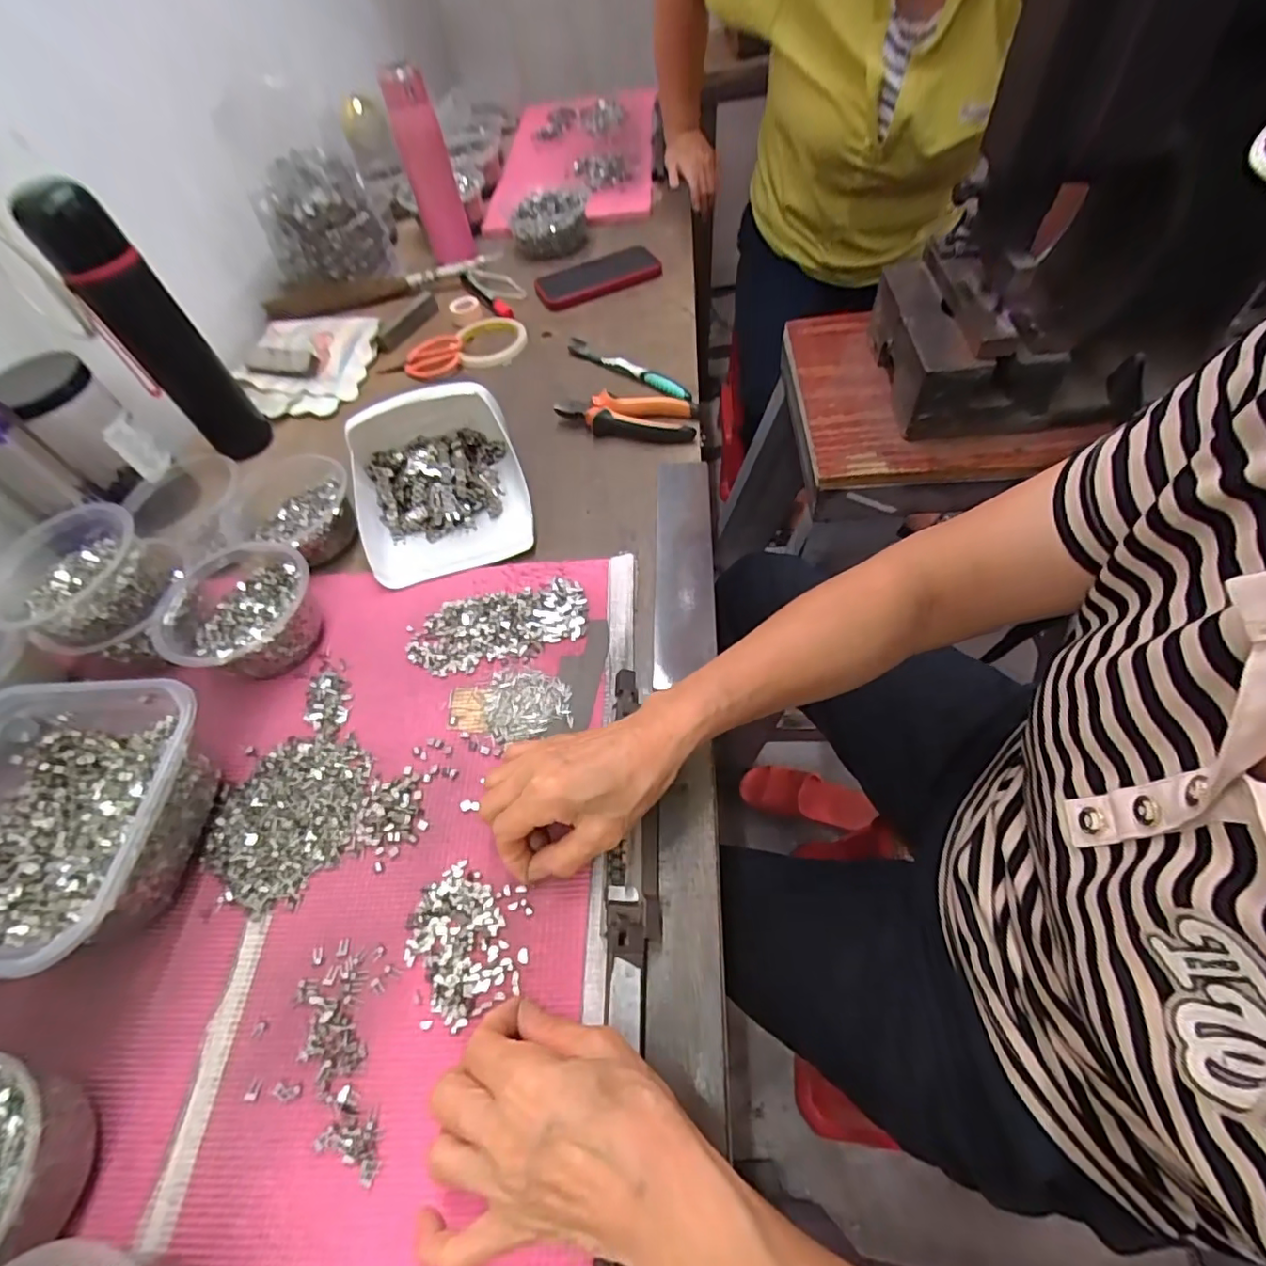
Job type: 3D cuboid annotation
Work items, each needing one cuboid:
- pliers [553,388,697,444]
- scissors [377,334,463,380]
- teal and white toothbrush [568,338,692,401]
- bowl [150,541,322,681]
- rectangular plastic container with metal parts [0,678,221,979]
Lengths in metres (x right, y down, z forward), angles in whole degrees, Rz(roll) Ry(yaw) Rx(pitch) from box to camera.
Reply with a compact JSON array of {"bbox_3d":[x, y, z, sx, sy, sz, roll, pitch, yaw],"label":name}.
[{"bbox_3d":[-0.007,-0.231,0.605,0.146,0.027,0.064,9,58,11],"label":"pliers"},{"bbox_3d":[-0.265,-0.342,0.721,0.105,0.018,0.060,-16,57,-6],"label":"scissors"},{"bbox_3d":[-0.008,-0.303,0.660,0.186,0.020,0.019,37,67,25],"label":"teal and white toothbrush"},{"bbox_3d":[-0.317,-0.017,0.472,0.118,0.056,0.114,-4,56,6],"label":"bowl"},{"bbox_3d":[-0.375,0.127,0.379,0.165,0.075,0.170,-3,57,6],"label":"rectangular plastic container with metal parts"}]

